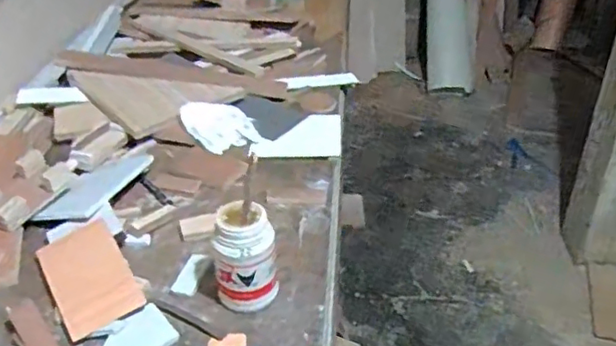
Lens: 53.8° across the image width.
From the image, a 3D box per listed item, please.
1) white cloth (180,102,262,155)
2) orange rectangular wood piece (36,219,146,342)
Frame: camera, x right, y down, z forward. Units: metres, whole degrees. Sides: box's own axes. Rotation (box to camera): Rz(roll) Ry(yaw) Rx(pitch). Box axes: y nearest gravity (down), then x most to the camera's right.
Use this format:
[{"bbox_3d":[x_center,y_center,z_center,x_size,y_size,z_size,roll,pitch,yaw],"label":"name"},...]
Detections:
[{"bbox_3d":[-0.169,-0.090,1.152,0.118,0.014,0.122,-22,66,-27],"label":"white cloth"},{"bbox_3d":[-0.299,0.141,0.826,0.100,0.010,0.177,-27,48,-21],"label":"orange rectangular wood piece"}]

